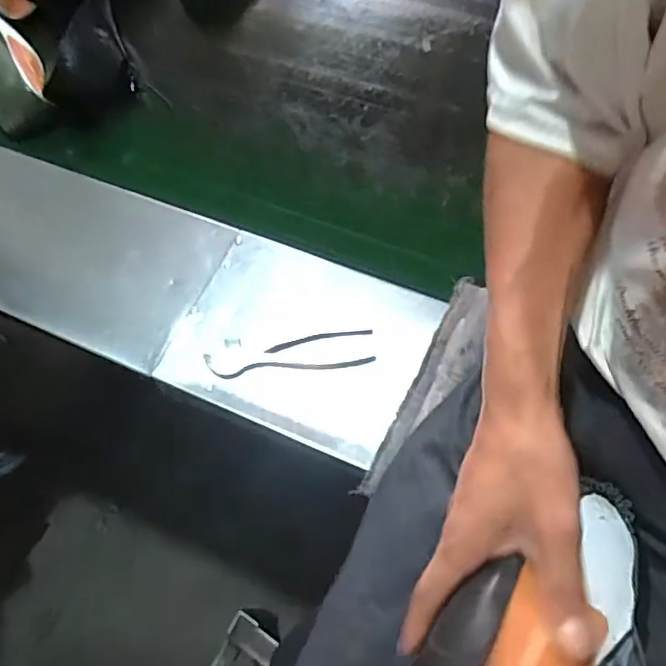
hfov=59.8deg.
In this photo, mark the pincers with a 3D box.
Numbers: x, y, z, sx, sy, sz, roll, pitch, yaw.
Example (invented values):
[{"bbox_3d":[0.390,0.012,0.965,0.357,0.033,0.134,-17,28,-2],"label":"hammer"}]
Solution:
[{"bbox_3d":[-0.049,0.023,0.656,0.189,0.018,0.041,-8,62,0],"label":"pincers"}]

